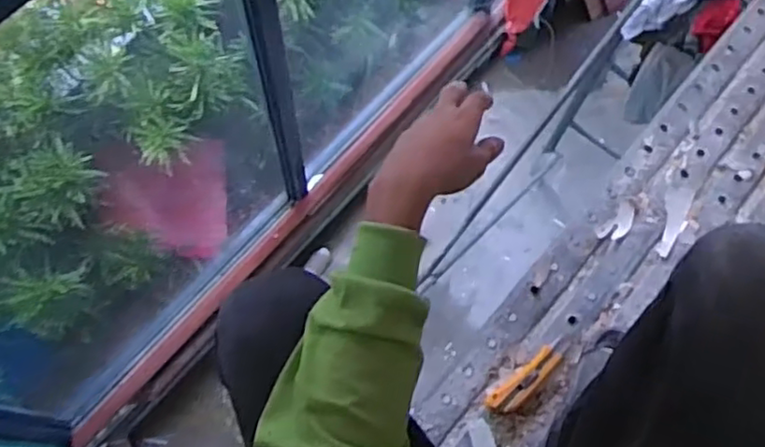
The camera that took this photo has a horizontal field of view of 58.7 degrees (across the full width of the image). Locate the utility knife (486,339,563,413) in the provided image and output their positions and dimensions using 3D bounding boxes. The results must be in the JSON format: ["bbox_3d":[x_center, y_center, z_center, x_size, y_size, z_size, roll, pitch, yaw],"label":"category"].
[{"bbox_3d":[0.202,0.212,0.935,0.134,0.011,0.034,-37,76,-15],"label":"utility knife"}]

